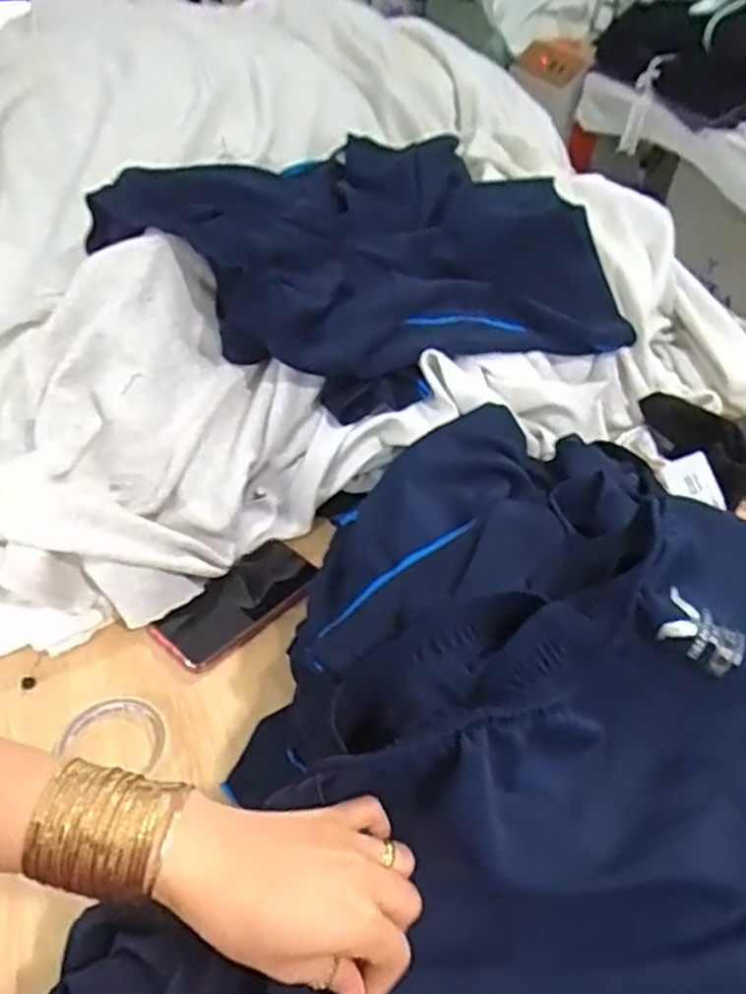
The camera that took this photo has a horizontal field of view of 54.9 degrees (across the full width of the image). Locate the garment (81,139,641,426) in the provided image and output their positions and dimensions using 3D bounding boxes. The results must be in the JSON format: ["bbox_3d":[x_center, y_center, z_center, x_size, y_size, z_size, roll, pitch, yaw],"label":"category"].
[{"bbox_3d":[-0.025,-0.263,0.809,0.479,0.144,0.434,-22,50,-26],"label":"garment"}]

